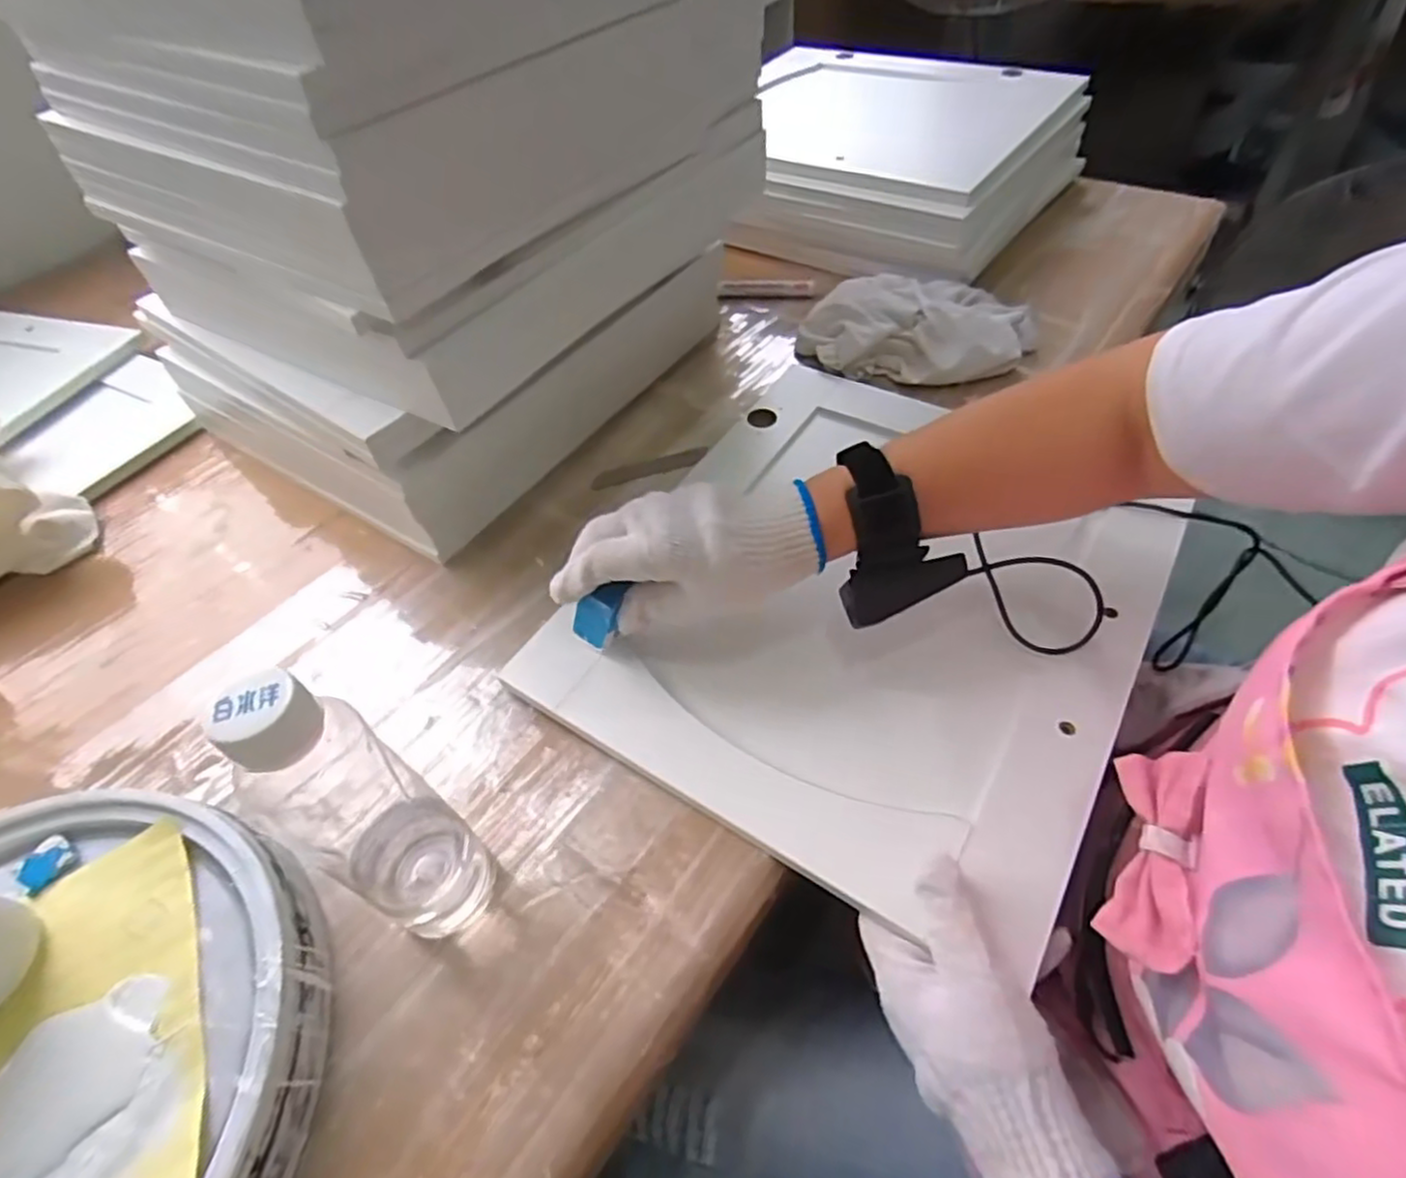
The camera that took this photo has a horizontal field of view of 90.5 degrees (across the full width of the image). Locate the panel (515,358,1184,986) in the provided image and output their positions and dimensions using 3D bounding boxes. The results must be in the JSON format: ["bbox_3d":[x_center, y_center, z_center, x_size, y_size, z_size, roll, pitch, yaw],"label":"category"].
[{"bbox_3d":[0.113,-0.006,0.473,0.330,0.032,0.381,24,57,23],"label":"panel"}]

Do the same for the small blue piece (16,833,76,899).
[{"bbox_3d":[-0.359,0.150,0.381,0.027,0.004,0.025,28,58,25],"label":"small blue piece"}]

